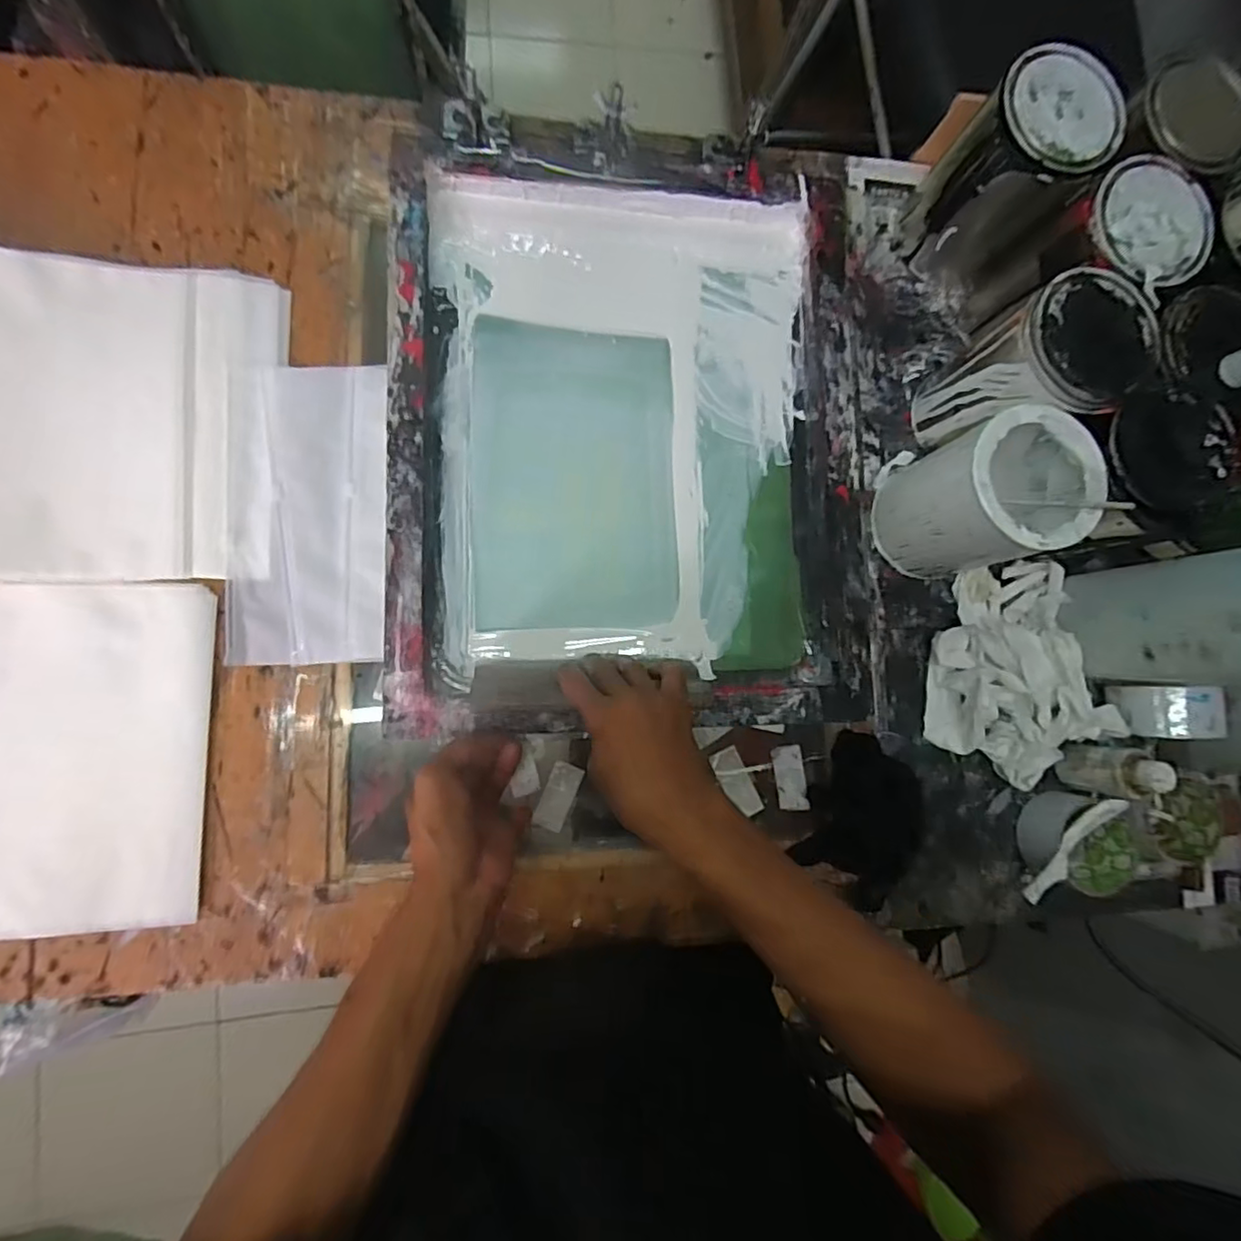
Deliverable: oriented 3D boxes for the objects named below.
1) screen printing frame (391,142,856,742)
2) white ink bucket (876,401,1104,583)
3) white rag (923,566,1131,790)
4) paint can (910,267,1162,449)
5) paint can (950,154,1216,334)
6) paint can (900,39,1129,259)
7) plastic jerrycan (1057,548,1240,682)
[{"bbox_3d":[0.011,-0.161,0.547,0.400,0.037,0.498,0,85,-8],"label":"screen printing frame"},{"bbox_3d":[0.307,-0.102,0.535,0.115,0.142,0.105,1,85,-8],"label":"white ink bucket"},{"bbox_3d":[0.372,0.046,0.572,0.143,0.066,0.199,1,85,-8],"label":"white rag"},{"bbox_3d":[0.347,-0.205,0.539,0.105,0.160,0.099,1,85,-8],"label":"paint can"},{"bbox_3d":[0.403,-0.307,0.560,0.121,0.168,0.121,1,85,-8],"label":"paint can"},{"bbox_3d":[0.338,-0.397,0.561,0.108,0.150,0.099,1,85,-8],"label":"paint can"},{"bbox_3d":[0.474,0.001,0.485,0.120,0.181,0.093,5,84,-8],"label":"plastic jerrycan"}]

